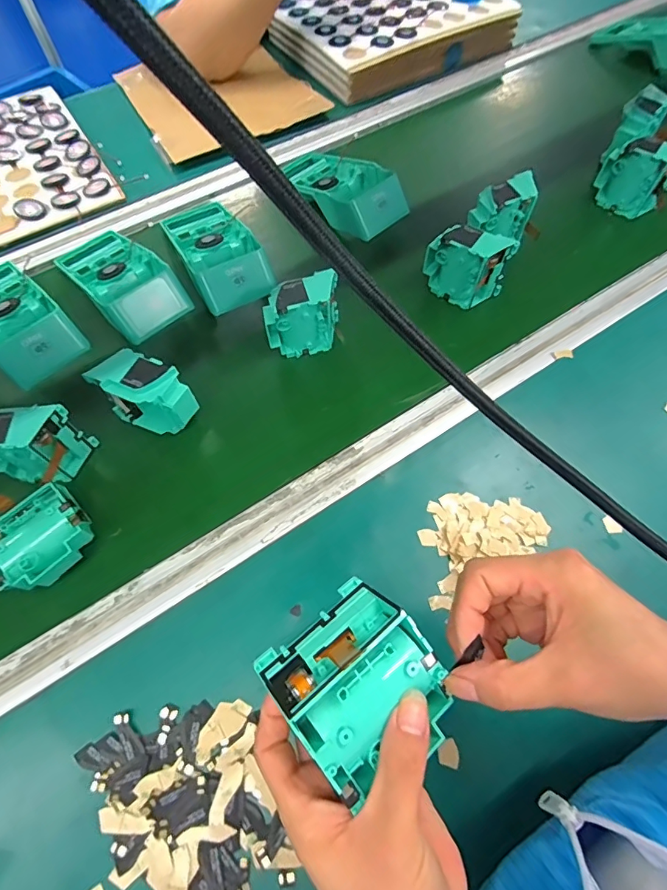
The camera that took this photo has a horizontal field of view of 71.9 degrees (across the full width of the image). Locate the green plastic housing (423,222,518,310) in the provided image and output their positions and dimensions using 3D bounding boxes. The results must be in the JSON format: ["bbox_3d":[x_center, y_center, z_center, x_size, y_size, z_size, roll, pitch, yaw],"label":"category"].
[{"bbox_3d":[0.139,-0.191,0.488,0.077,0.075,0.034,34,69,15],"label":"green plastic housing"}]

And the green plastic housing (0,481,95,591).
[{"bbox_3d":[-0.243,0.078,0.382,0.070,0.033,0.075,41,71,18],"label":"green plastic housing"}]

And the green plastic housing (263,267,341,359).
[{"bbox_3d":[-0.033,-0.125,0.459,0.086,0.073,0.047,-13,65,-5],"label":"green plastic housing"}]

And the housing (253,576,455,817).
[{"bbox_3d":[0.013,0.113,0.224,0.071,0.028,0.075,-37,69,-16],"label":"housing"}]

